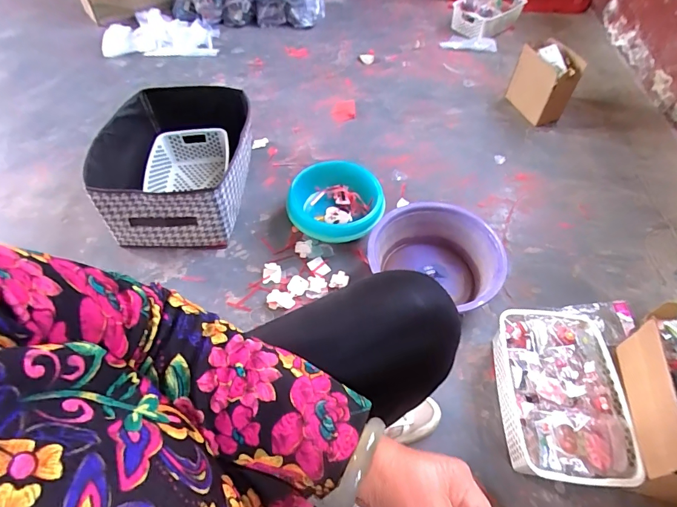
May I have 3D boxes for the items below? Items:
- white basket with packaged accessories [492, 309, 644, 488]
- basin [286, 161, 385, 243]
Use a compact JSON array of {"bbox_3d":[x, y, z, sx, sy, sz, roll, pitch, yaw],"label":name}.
[{"bbox_3d":[0.402,0.258,0.739,0.199,0.104,0.295,5,55,2],"label":"white basket with packaged accessories"},{"bbox_3d":[-0.004,-0.122,0.996,0.218,0.117,0.200,1,55,-1],"label":"basin"}]

